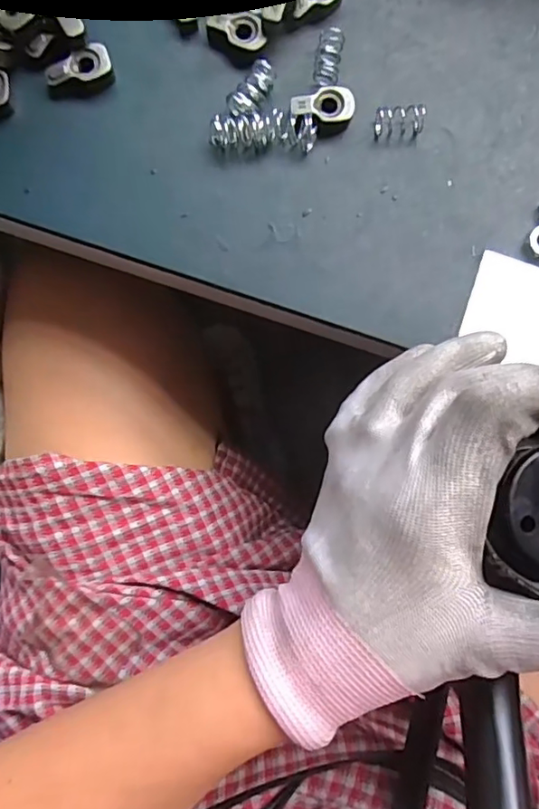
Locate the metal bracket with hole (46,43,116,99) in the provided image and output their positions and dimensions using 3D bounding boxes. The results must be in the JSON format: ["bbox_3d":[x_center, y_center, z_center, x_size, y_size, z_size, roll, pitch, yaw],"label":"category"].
[{"bbox_3d":[-0.088,-0.152,0.252,0.031,0.012,0.014,-22,86,-1],"label":"metal bracket with hole"}]

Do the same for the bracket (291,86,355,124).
[{"bbox_3d":[0.024,-0.137,0.252,0.028,0.009,0.015,-2,86,0],"label":"bracket"}]

